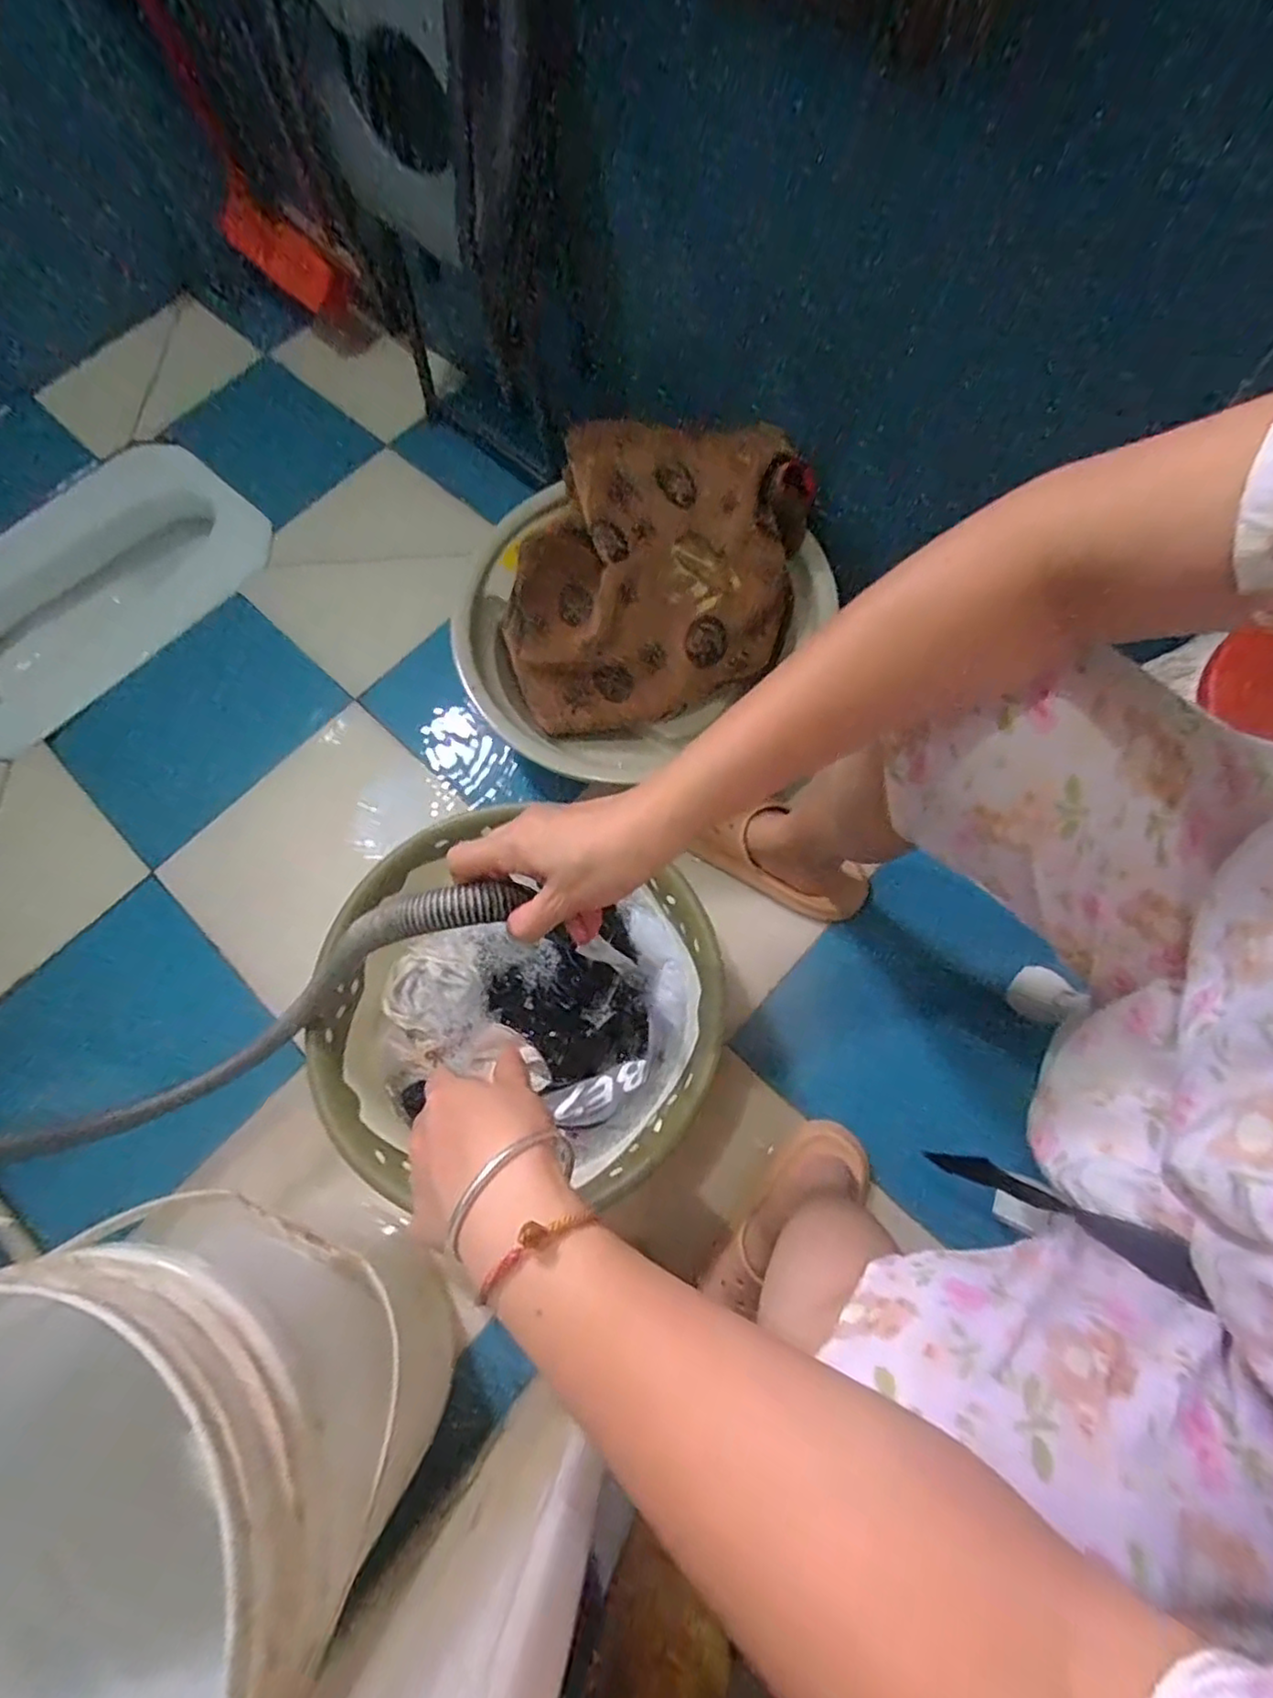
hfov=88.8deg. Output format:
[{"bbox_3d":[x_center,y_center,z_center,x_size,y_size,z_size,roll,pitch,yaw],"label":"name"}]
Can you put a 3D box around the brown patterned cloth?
[{"bbox_3d":[0.016,-0.320,0.783,0.331,0.087,0.383,12,103,8],"label":"brown patterned cloth"}]

